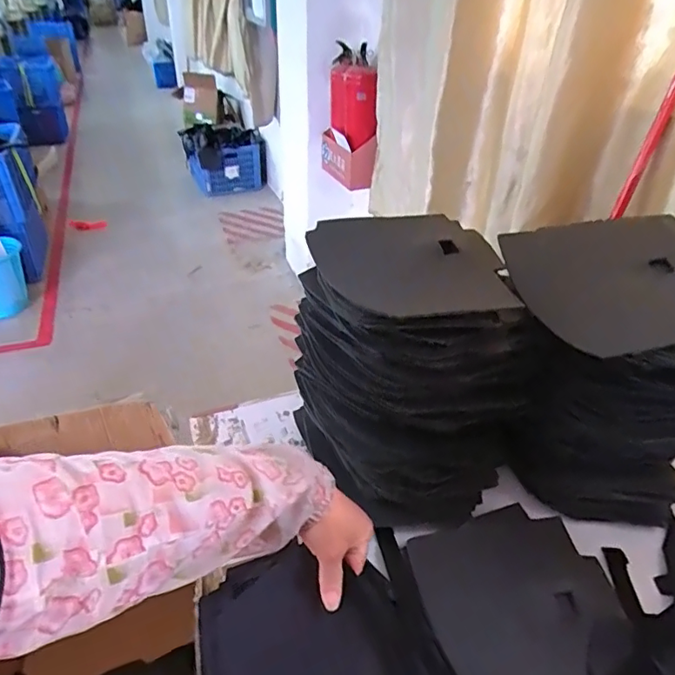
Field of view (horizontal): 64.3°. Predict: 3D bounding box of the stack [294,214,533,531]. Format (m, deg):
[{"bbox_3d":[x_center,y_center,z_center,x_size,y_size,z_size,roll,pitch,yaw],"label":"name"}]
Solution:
[{"bbox_3d":[0.072,0.044,0.658,0.204,0.267,0.257,-9,35,-14],"label":"stack"}]

